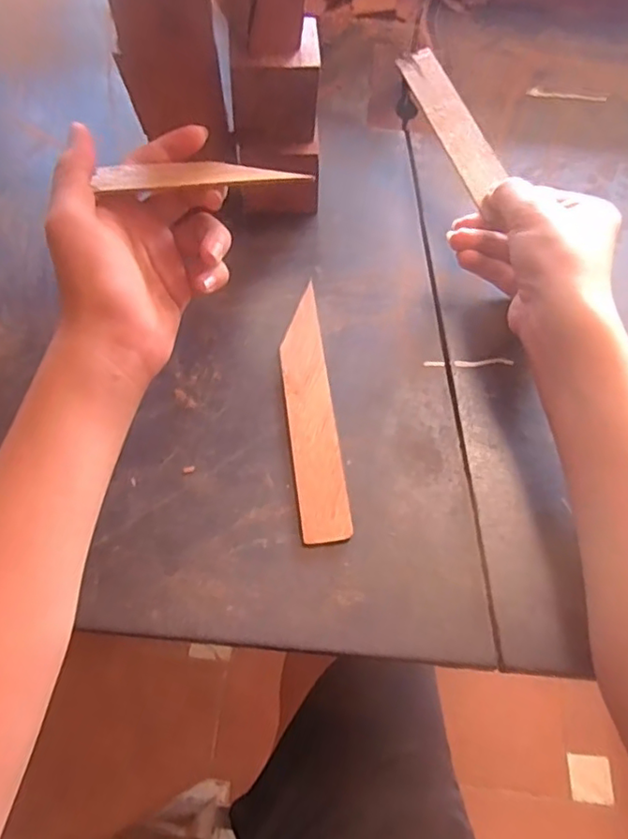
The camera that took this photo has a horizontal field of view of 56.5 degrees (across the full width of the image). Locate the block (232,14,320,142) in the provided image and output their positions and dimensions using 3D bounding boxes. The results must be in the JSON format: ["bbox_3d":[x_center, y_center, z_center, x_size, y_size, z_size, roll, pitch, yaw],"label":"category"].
[{"bbox_3d":[-0.023,-0.215,0.371,0.053,0.047,0.054,-2,65,-2],"label":"block"}]

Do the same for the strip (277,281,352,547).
[{"bbox_3d":[-0.002,-0.008,0.359,0.028,0.004,0.168,-6,64,-4],"label":"strip"}]

